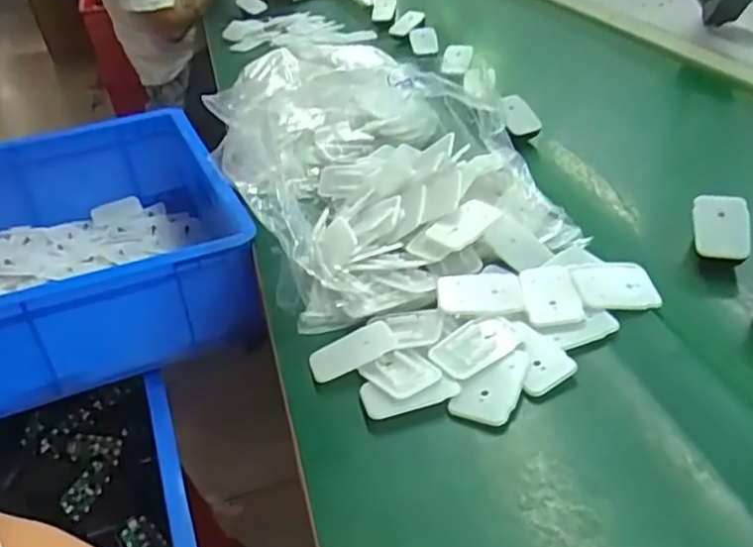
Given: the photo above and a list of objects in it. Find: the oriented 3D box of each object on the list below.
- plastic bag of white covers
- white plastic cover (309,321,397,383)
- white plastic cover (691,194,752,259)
[{"bbox_3d":[-0.008,-0.119,0.664,0.251,0.132,0.346,-20,37,-18],"label":"plastic bag of white covers"},{"bbox_3d":[-0.020,0.063,0.529,0.070,0.004,0.039,-24,37,-6],"label":"white plastic cover"},{"bbox_3d":[0.297,-0.041,0.567,0.043,0.009,0.058,-1,74,28],"label":"white plastic cover"}]

